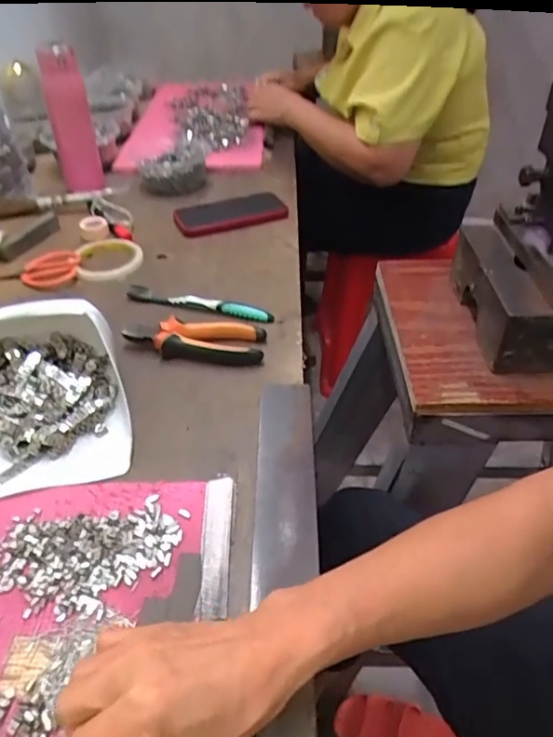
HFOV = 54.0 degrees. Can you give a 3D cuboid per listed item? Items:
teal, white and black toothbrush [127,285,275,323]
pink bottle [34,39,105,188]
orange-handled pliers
[{"bbox_3d":[-0.093,-0.076,0.651,0.183,0.022,0.010,10,42,12],"label":"teal, white and black toothbrush"},{"bbox_3d":[-0.320,-0.391,0.849,0.058,0.196,0.045,-18,44,-19],"label":"pink bottle"},{"bbox_3d":[-0.088,-0.035,0.590,0.148,0.022,0.058,4,42,5],"label":"orange-handled pliers"}]

